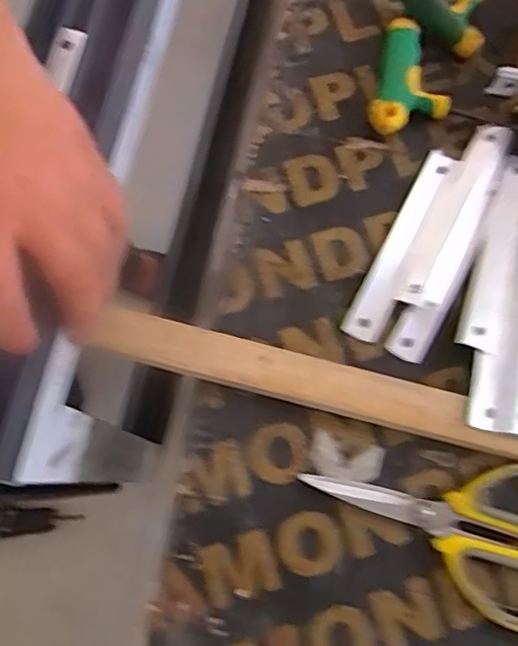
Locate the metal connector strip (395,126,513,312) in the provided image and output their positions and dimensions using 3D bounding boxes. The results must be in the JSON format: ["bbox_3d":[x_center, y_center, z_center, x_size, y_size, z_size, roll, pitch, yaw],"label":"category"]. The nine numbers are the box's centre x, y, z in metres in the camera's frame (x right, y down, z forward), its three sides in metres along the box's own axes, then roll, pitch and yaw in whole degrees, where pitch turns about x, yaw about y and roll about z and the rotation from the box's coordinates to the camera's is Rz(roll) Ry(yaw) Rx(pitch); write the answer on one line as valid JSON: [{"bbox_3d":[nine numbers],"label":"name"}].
[{"bbox_3d":[0.125,-0.069,0.406,0.028,0.010,0.133,26,78,3],"label":"metal connector strip"}]

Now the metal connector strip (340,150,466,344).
[{"bbox_3d":[0.091,-0.050,0.403,0.024,0.007,0.136,28,78,3],"label":"metal connector strip"}]

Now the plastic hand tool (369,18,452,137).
[{"bbox_3d":[0.102,-0.159,0.415,0.049,0.020,0.081,14,77,1],"label":"plastic hand tool"}]

